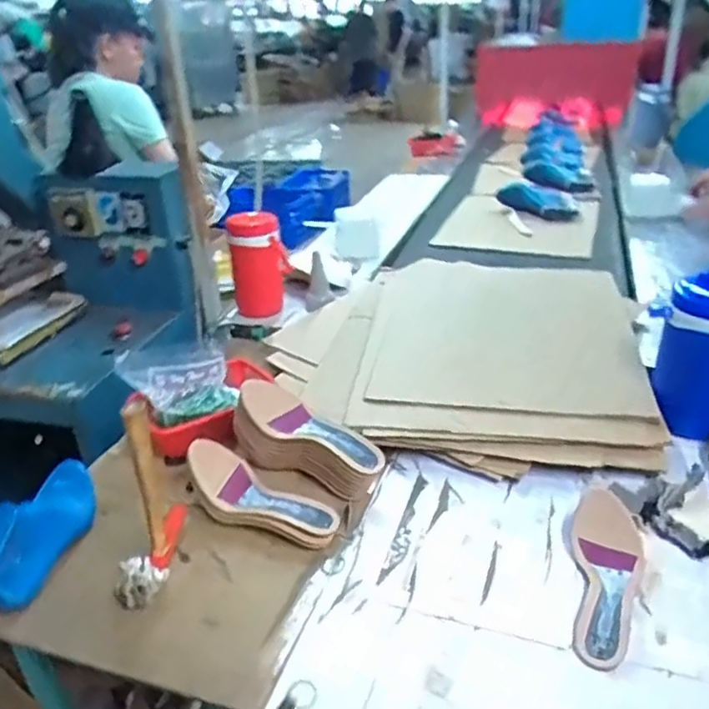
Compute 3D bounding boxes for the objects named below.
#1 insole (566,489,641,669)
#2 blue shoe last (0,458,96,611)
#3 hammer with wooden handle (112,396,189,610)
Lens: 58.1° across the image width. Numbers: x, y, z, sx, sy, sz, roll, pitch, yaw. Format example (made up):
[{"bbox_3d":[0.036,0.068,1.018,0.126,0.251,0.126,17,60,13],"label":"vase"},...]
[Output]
[{"bbox_3d":[0.287,0.245,0.730,0.079,0.048,0.227,8,29,19],"label":"insole"},{"bbox_3d":[-0.395,0.205,0.816,0.078,0.090,0.239,-4,28,-3],"label":"blue shoe last"},{"bbox_3d":[-0.256,0.161,0.753,0.060,0.226,0.152,-4,28,-4],"label":"hammer with wooden handle"}]

